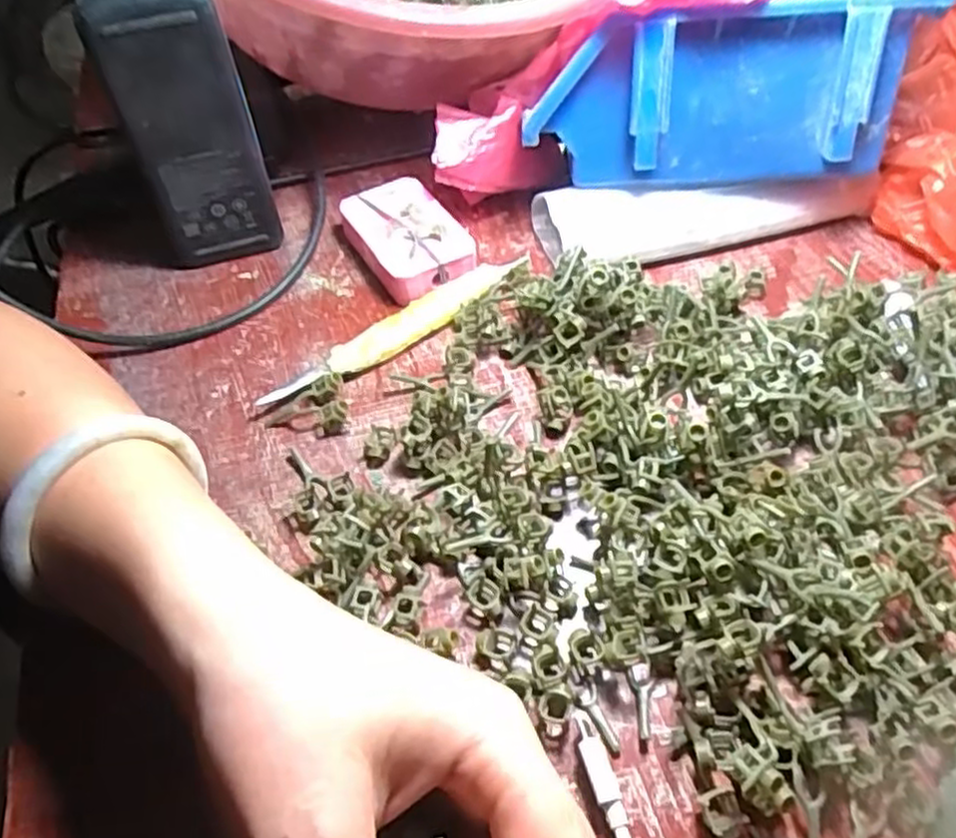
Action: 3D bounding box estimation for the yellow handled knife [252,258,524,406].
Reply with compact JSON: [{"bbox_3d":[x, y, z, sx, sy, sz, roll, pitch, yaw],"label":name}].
[{"bbox_3d":[-0.036,-0.041,0.345,0.137,0.011,0.018,-32,57,-19],"label":"yellow handled knife"}]

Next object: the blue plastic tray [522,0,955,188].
[{"bbox_3d":[0.108,-0.140,0.332,0.161,0.074,0.031,-7,52,-1],"label":"blue plastic tray"}]

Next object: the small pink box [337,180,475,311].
[{"bbox_3d":[-0.036,-0.091,0.374,0.046,0.020,0.074,-27,55,-16],"label":"small pink box"}]

